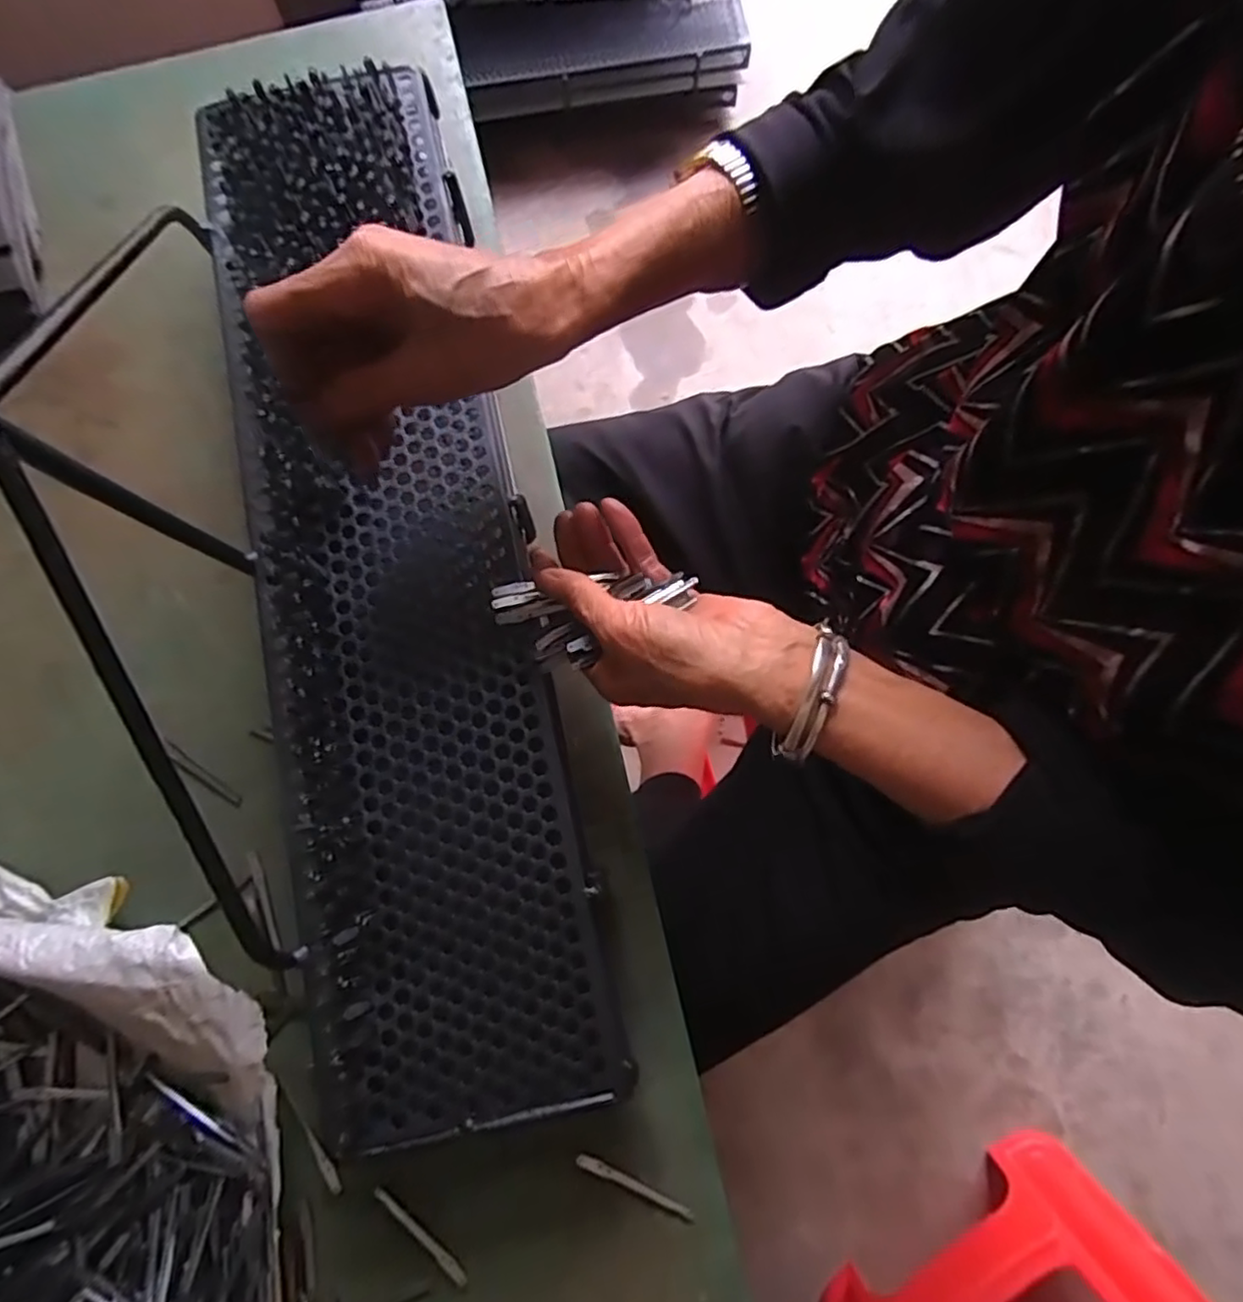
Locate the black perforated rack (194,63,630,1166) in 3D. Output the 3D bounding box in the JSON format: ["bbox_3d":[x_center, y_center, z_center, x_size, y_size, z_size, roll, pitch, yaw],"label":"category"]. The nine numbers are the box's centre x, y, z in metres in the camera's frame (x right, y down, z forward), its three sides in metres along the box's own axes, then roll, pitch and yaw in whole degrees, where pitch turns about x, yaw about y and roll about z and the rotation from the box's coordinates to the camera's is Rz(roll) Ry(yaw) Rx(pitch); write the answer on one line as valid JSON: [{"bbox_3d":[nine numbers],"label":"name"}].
[{"bbox_3d":[-0.127,-0.052,0.361,0.143,0.026,0.572,-13,82,-3],"label":"black perforated rack"}]

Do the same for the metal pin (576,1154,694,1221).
[{"bbox_3d":[0.007,0.294,0.370,0.068,0.004,0.006,23,78,5],"label":"metal pin"}]

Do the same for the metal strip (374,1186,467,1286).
[{"bbox_3d":[-0.109,0.317,0.365,0.066,0.004,0.008,38,80,8],"label":"metal strip"}]

